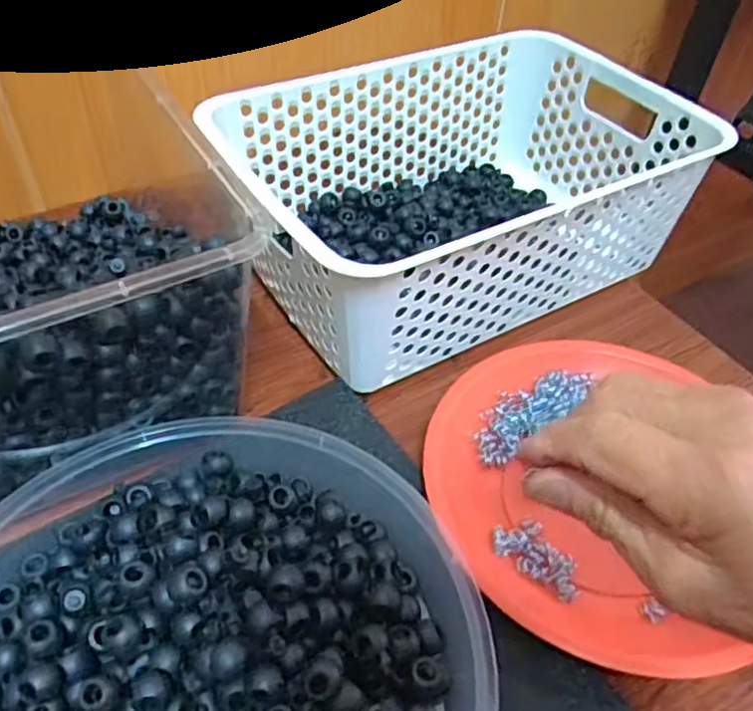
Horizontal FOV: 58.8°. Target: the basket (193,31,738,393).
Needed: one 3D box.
[{"bbox_3d":[0.060,-0.117,0.469,0.283,0.103,0.196,-22,53,-23],"label":"basket"}]

